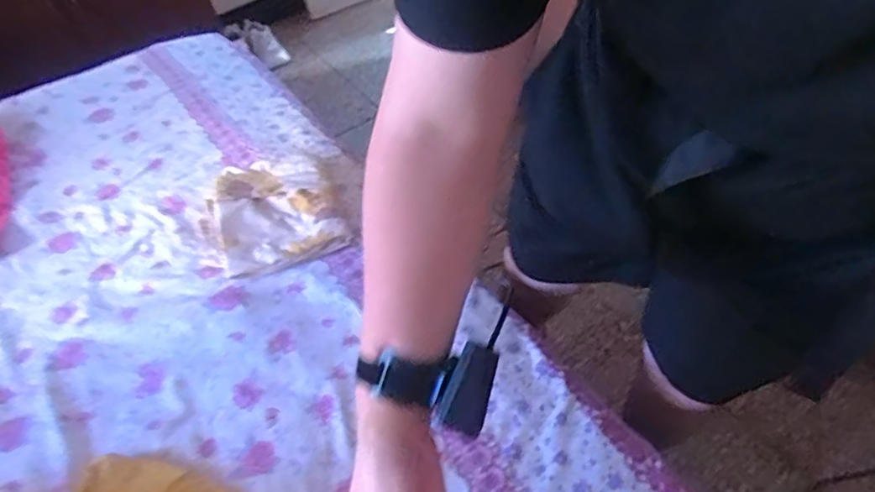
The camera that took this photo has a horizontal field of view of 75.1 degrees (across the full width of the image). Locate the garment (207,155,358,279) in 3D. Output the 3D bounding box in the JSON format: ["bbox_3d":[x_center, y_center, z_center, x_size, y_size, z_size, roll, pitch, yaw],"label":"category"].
[{"bbox_3d":[-0.271,-0.066,0.917,0.205,0.055,0.264,-20,52,-10],"label":"garment"}]

